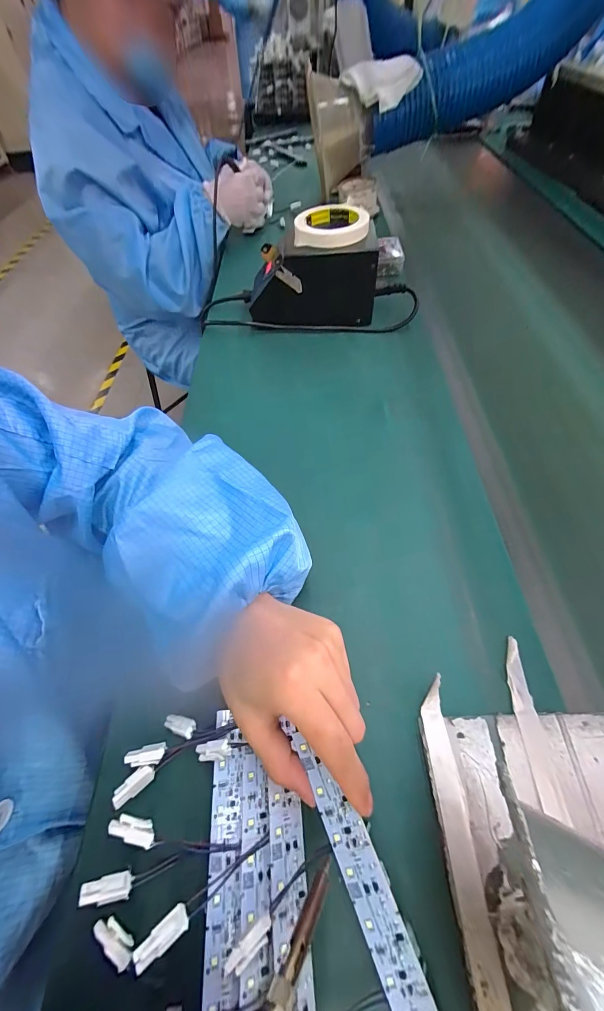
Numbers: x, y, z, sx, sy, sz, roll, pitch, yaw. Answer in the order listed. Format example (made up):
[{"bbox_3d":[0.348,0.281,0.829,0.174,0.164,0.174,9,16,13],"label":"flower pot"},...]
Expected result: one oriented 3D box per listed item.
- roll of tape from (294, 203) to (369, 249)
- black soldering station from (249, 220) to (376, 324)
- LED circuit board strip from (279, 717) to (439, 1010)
[{"bbox_3d":[0.040,-0.392,0.473,0.099,0.024,0.106,-1,58,2],"label":"roll of tape"},{"bbox_3d":[0.013,-0.337,0.507,0.180,0.096,0.089,-2,58,2],"label":"black soldering station"},{"bbox_3d":[0.040,0.218,0.181,0.024,0.004,0.191,-28,73,11],"label":"LED circuit board strip"}]

